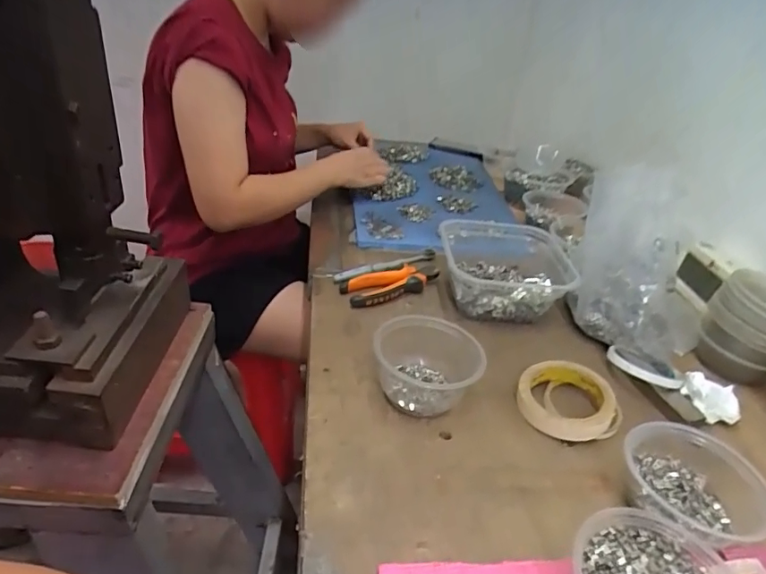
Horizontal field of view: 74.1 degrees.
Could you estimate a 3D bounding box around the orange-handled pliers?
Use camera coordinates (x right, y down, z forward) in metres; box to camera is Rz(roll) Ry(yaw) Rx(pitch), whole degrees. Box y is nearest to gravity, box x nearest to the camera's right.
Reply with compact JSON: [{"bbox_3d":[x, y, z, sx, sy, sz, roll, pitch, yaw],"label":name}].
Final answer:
[{"bbox_3d":[0.017,-0.010,0.715,0.149,0.020,0.061,-11,38,-27],"label":"orange-handled pliers"}]

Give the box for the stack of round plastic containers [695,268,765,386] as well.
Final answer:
[{"bbox_3d":[0.461,0.053,0.622,0.100,0.117,0.110,-23,43,-38],"label":"stack of round plastic containers"}]

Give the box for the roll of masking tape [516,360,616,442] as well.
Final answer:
[{"bbox_3d":[0.198,0.119,0.554,0.096,0.038,0.091,6,33,-4],"label":"roll of masking tape"}]

